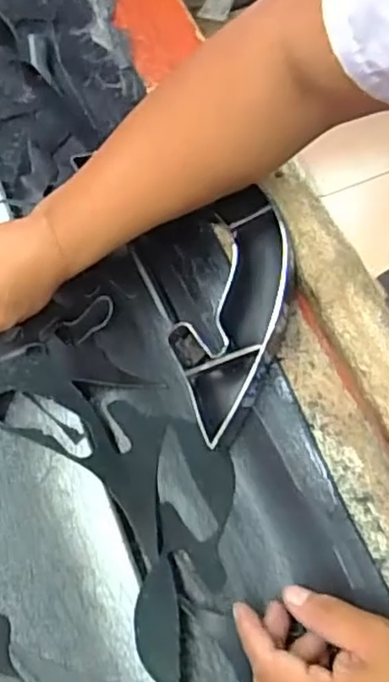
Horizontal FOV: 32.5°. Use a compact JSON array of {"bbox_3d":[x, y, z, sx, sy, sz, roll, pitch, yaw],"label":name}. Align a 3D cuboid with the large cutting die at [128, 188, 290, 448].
[{"bbox_3d":[0.023,-0.019,0.483,0.088,0.042,0.182,11,83,4],"label":"large cutting die"}]

